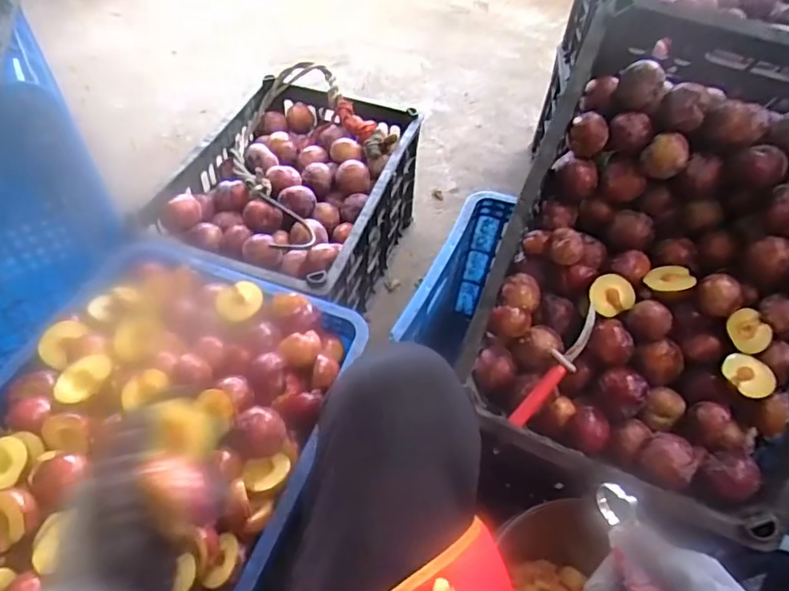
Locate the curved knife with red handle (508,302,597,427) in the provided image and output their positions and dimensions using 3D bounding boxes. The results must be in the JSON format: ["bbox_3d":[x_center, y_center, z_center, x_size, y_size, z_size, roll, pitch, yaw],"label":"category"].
[{"bbox_3d":[0.194,0.086,0.649,0.029,0.025,0.168,37,93,25],"label":"curved knife with red handle"}]

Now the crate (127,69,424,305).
[{"bbox_3d":[-0.185,-0.145,1.077,0.352,0.310,0.506,15,54,11],"label":"crate"}]

